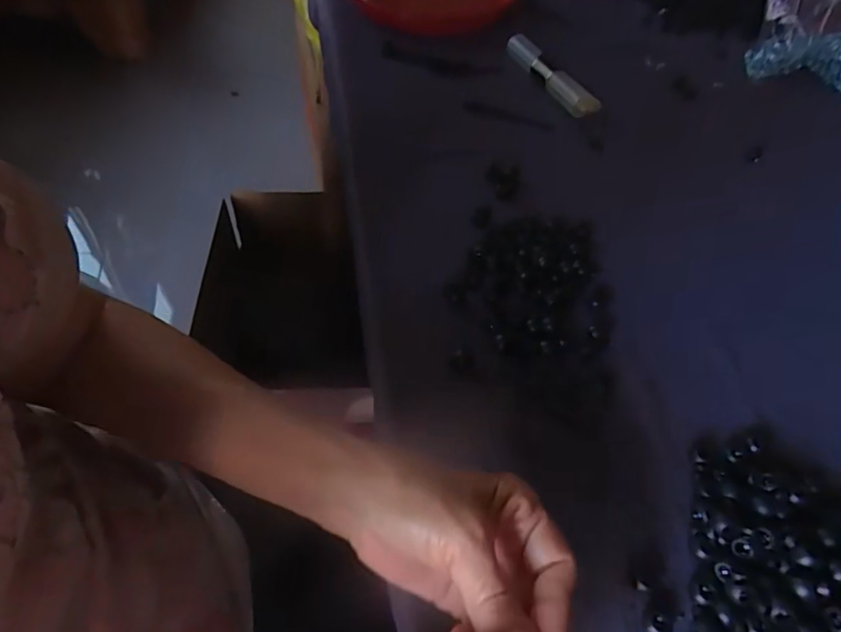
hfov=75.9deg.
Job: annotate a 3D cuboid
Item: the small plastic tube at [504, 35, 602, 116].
[{"bbox_3d":[0.155,-0.285,0.643,0.027,0.032,0.165,-26,59,-23],"label":"small plastic tube"}]

